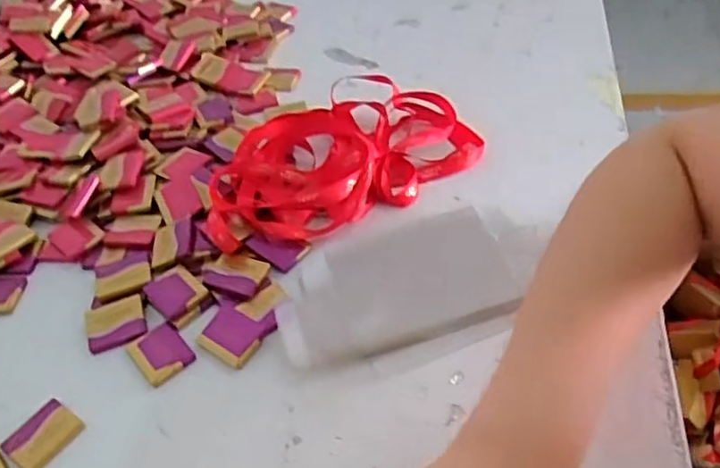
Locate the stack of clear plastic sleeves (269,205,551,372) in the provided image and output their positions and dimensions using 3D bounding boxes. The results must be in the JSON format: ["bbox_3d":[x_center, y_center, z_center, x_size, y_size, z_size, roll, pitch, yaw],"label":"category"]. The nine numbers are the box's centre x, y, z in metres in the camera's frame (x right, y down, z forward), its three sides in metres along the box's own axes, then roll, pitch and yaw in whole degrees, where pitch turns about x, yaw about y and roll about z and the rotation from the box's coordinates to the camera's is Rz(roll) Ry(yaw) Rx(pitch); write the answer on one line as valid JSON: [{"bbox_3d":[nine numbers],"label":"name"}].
[{"bbox_3d":[0.038,0.031,0.442,0.184,0.013,0.118,-11,46,-5],"label":"stack of clear plastic sleeves"}]

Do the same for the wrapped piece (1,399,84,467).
[{"bbox_3d":[-0.192,0.121,0.388,0.035,0.004,0.039,26,54,27],"label":"wrapped piece"}]

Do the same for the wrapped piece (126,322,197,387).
[{"bbox_3d":[-0.130,0.076,0.418,0.032,0.004,0.042,-33,52,-24],"label":"wrapped piece"}]

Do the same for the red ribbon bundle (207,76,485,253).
[{"bbox_3d":[-0.024,-0.074,0.521,0.222,0.032,0.145,-22,48,-15],"label":"red ribbon bundle"}]

